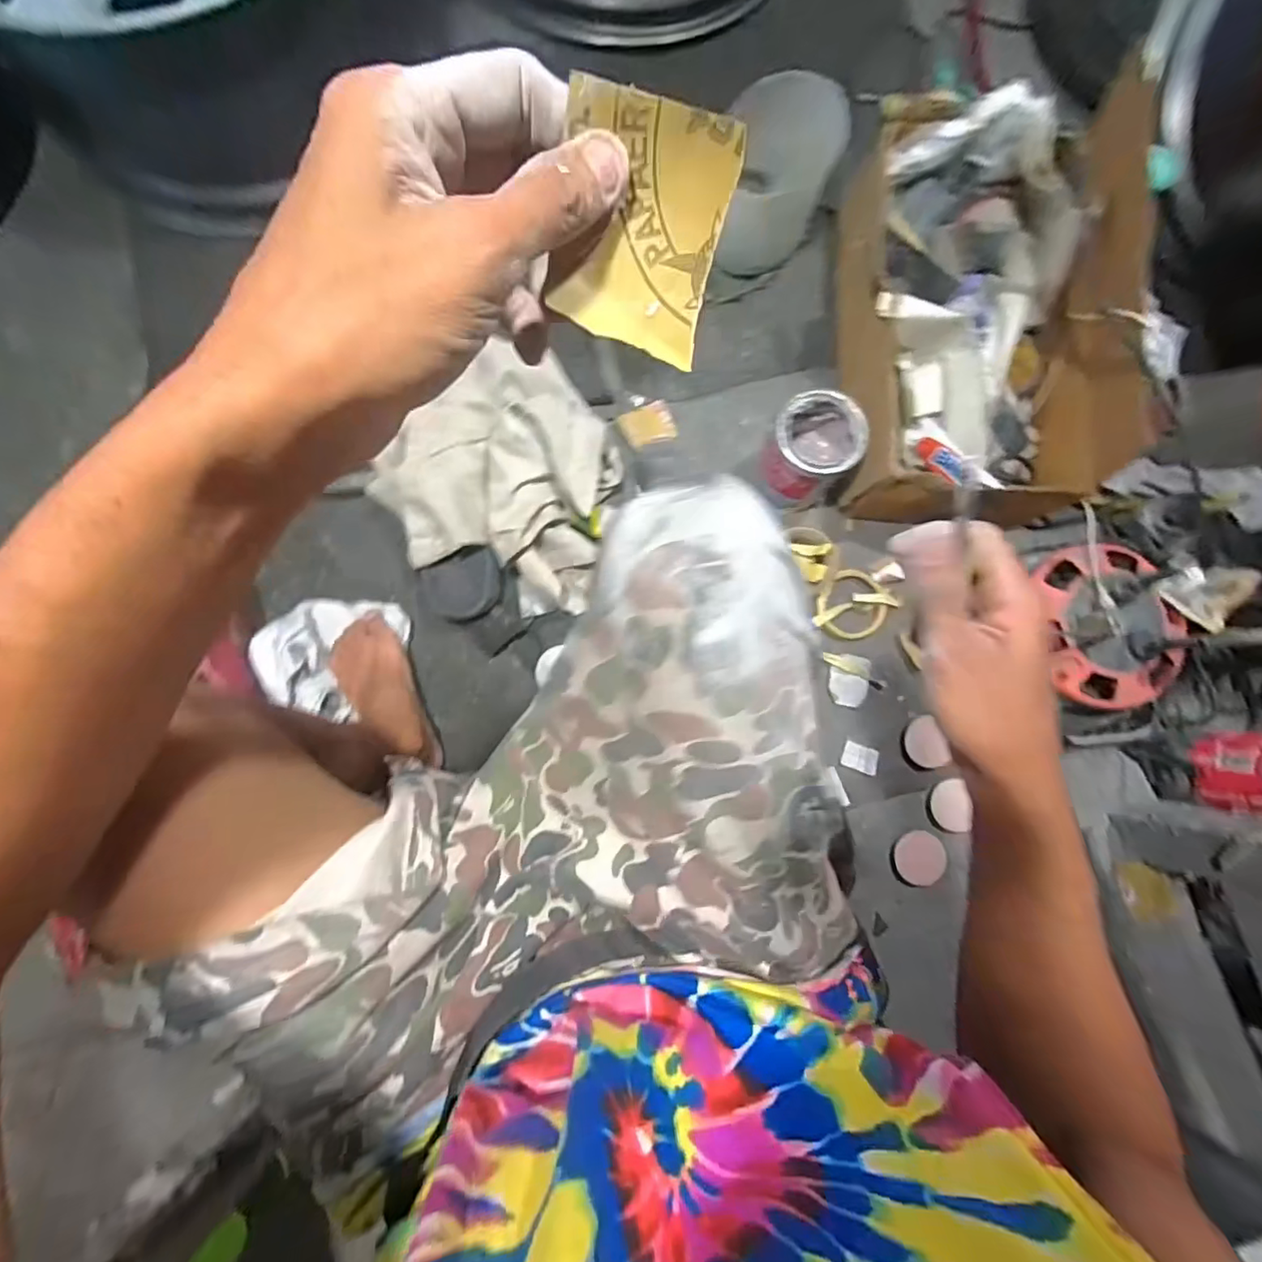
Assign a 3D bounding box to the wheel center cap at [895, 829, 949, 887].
[{"bbox_3d":[0.364,0.285,0.712,0.004,0.062,0.065,-1,76,-43],"label":"wheel center cap"}]

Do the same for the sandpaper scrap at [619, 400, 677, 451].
[{"bbox_3d":[0.025,-0.283,0.782,0.070,0.015,0.053,-26,106,-2],"label":"sandpaper scrap"}]

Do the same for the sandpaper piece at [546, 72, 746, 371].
[{"bbox_3d":[0.003,-0.131,0.187,0.053,0.009,0.067,5,121,-15],"label":"sandpaper piece"}]

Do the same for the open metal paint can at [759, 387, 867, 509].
[{"bbox_3d":[0.226,-0.227,0.726,0.107,0.124,0.117,31,83,1],"label":"open metal paint can"}]

